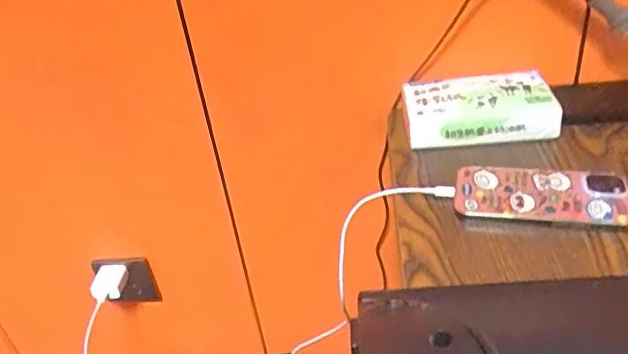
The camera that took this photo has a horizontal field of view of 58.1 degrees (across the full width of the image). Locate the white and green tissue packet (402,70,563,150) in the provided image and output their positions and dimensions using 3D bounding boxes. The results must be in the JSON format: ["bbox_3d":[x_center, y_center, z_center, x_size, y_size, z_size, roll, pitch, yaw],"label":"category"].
[{"bbox_3d":[0.164,-0.068,0.569,0.143,0.047,0.072,-6,34,5],"label":"white and green tissue packet"}]

